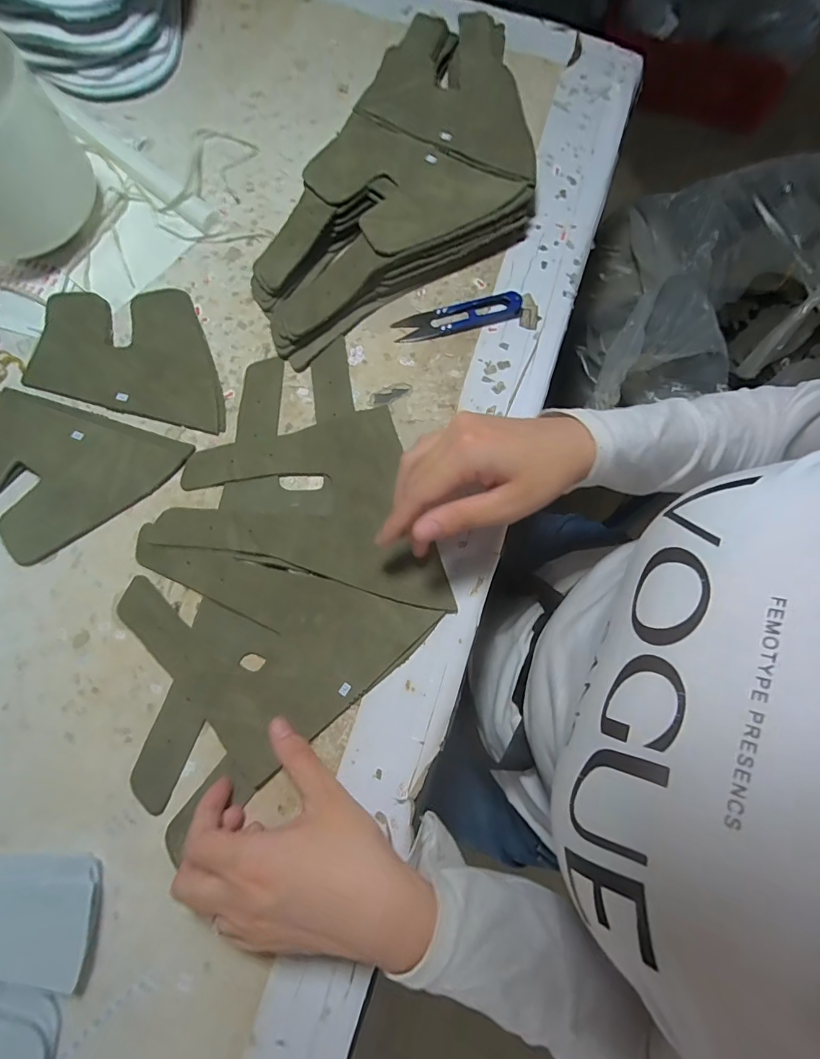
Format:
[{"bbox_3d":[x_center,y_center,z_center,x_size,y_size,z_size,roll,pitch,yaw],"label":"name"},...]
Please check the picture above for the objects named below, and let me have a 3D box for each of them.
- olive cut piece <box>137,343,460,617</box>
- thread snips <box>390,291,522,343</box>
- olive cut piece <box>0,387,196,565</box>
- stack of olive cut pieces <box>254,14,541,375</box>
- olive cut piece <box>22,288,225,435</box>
[{"bbox_3d":[-0.059,-0.049,0.335,0.201,0.010,0.167,13,77,2],"label":"olive cut piece"},{"bbox_3d":[0.038,-0.169,0.360,0.100,0.011,0.023,-13,78,-4],"label":"thread snips"},{"bbox_3d":[-0.254,-0.036,0.326,0.155,0.004,0.111,18,77,3],"label":"olive cut piece"},{"bbox_3d":[0.014,-0.284,0.371,0.165,0.037,0.352,26,78,5],"label":"stack of olive cut pieces"},{"bbox_3d":[-0.210,-0.141,0.351,0.157,0.004,0.104,14,77,2],"label":"olive cut piece"}]

